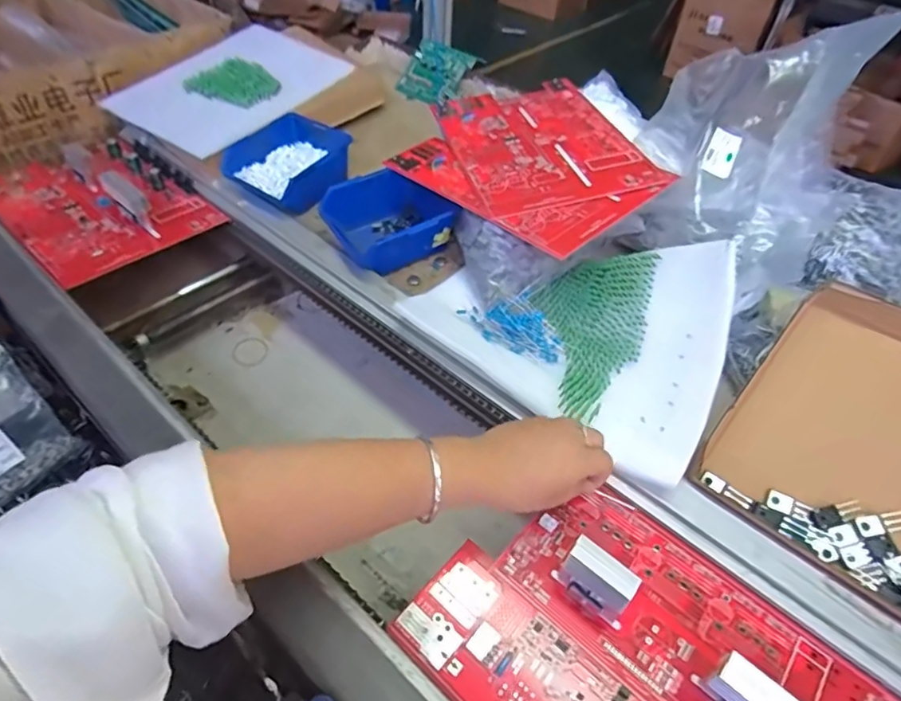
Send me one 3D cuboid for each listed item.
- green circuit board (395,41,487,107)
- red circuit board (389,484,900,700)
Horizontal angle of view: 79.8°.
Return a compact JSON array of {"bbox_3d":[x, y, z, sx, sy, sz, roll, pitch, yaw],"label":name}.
[{"bbox_3d":[-0.024,-0.457,0.894,0.120,0.095,0.012,33,14,20],"label":"green circuit board"},{"bbox_3d":[0.129,0.197,0.340,0.280,0.049,0.197,35,54,25],"label":"red circuit board"}]

